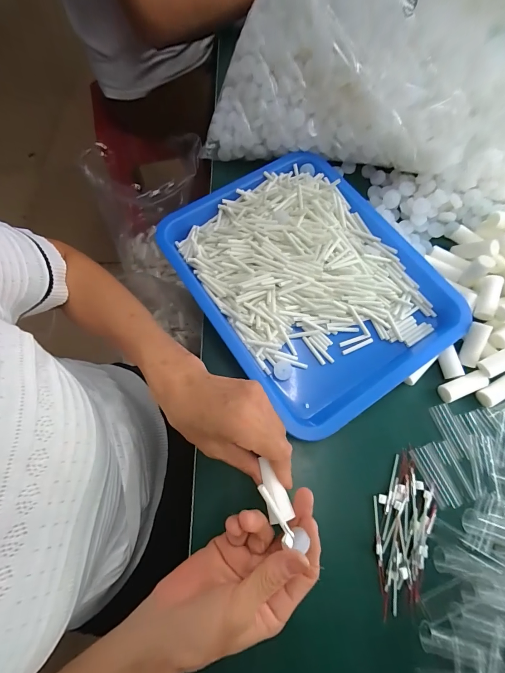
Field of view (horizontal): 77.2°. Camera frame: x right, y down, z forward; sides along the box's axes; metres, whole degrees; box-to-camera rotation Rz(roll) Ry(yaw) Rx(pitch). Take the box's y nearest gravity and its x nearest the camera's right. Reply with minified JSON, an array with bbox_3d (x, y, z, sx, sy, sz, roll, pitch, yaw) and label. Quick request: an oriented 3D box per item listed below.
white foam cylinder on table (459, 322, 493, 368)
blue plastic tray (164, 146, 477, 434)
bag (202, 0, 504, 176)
[{"bbox_3d":[0.253,0.009,0.361,0.019,0.014,0.051,15,102,6],"label":"white foam cylinder on table"},{"bbox_3d":[0.068,-0.073,0.397,0.265,0.040,0.327,-32,72,-11],"label":"blue plastic tray"},{"bbox_3d":[0.167,-0.362,0.408,0.413,0.150,0.235,12,70,5],"label":"bag"}]

